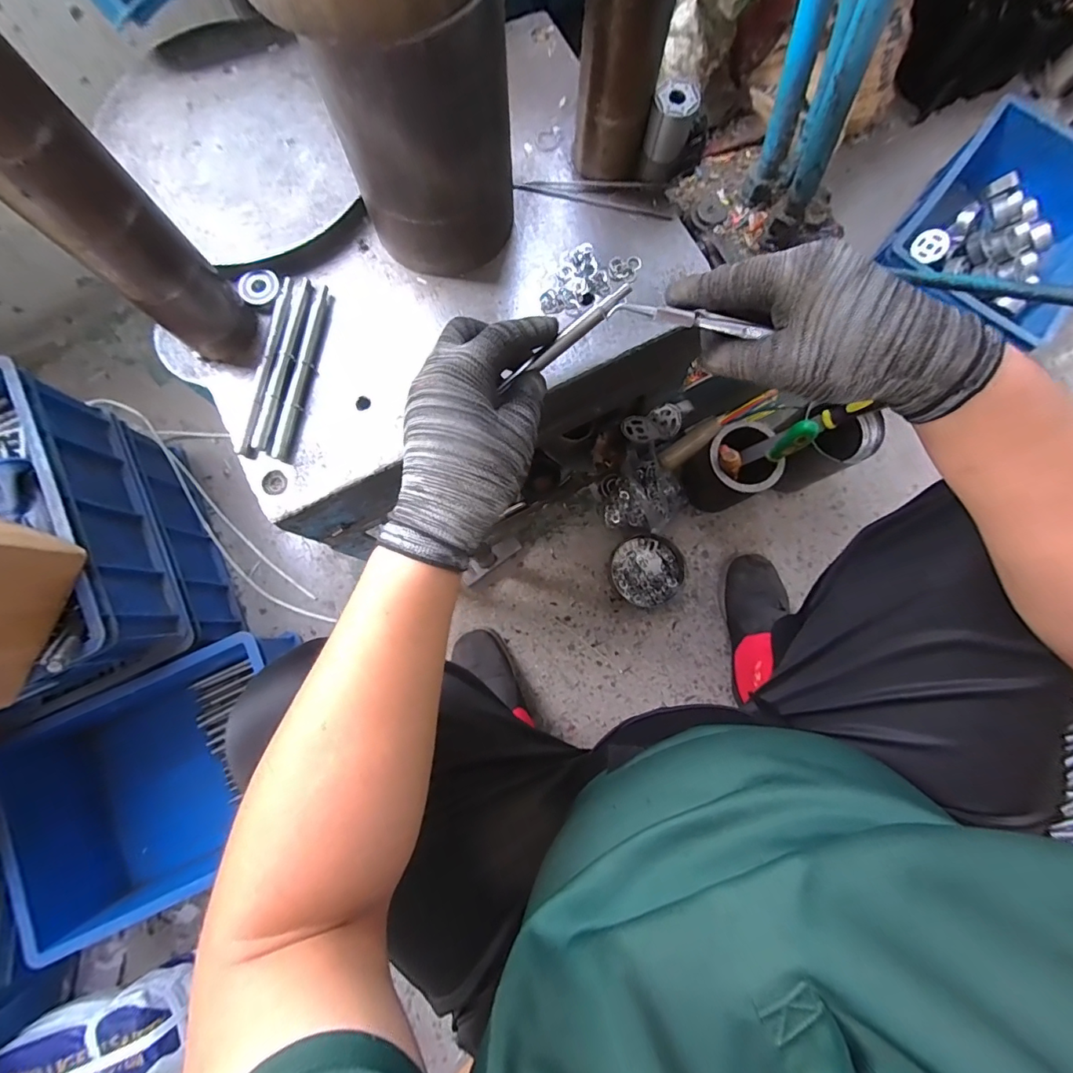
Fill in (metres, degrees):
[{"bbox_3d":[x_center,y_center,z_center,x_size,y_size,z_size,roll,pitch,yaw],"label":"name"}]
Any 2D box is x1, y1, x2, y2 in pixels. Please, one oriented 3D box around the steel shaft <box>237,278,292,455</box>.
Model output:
[{"bbox_3d":[-0.233,-0.149,0.410,0.011,0.008,0.161,9,80,1],"label":"steel shaft"}]

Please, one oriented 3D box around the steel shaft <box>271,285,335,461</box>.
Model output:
[{"bbox_3d":[-0.203,-0.144,0.419,0.012,0.012,0.160,13,80,2],"label":"steel shaft"}]

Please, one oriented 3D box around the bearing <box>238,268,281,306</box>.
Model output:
[{"bbox_3d":[-0.248,-0.224,0.427,0.034,0.007,0.031,0,80,0],"label":"bearing"}]

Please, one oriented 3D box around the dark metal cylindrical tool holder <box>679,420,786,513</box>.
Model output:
[{"bbox_3d":[0.317,-0.108,0.786,0.099,0.153,0.105,0,80,0],"label":"dark metal cylindrical tool holder"}]

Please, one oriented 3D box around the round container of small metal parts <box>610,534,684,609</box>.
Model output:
[{"bbox_3d":[0.191,0.060,0.827,0.118,0.026,0.118,0,80,0],"label":"round container of small metal parts"}]

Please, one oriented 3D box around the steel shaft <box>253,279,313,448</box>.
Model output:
[{"bbox_3d":[-0.218,-0.151,0.416,0.013,0.013,0.161,10,80,1],"label":"steel shaft"}]

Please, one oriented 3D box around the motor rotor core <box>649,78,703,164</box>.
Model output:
[{"bbox_3d":[0.117,-0.358,0.409,0.035,0.047,0.027,11,80,1],"label":"motor rotor core"}]

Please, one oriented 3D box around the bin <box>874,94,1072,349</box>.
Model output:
[{"bbox_3d":[0.835,-0.543,0.852,0.303,0.133,0.423,40,82,6],"label":"bin"}]

